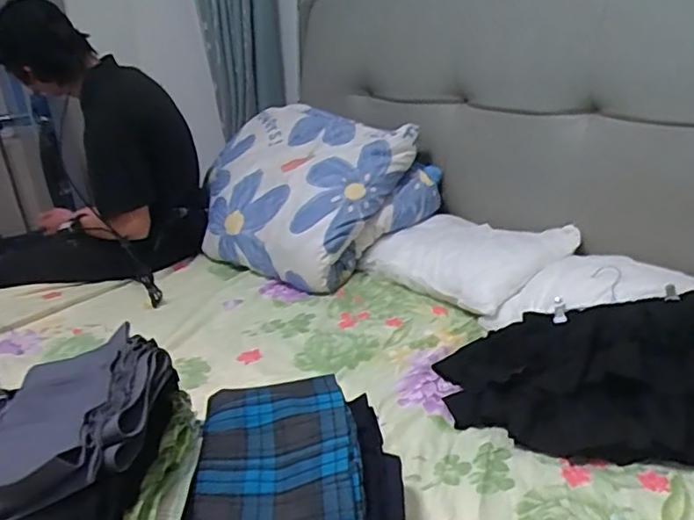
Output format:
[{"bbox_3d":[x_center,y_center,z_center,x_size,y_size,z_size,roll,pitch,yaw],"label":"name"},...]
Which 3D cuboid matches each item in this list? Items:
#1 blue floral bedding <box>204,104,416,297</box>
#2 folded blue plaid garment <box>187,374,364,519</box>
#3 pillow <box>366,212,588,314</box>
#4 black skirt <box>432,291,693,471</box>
[{"bbox_3d":[-0.134,-0.169,1.585,0.595,0.353,0.385,15,30,41],"label":"blue floral bedding"},{"bbox_3d":[-0.084,0.239,0.721,0.190,0.045,0.285,-6,22,-1],"label":"folded blue plaid garment"},{"bbox_3d":[0.271,-0.016,1.356,0.279,0.083,0.406,-21,27,-32],"label":"pillow"},{"bbox_3d":[0.422,0.158,0.918,0.539,0.137,0.310,0,23,13],"label":"black skirt"}]

